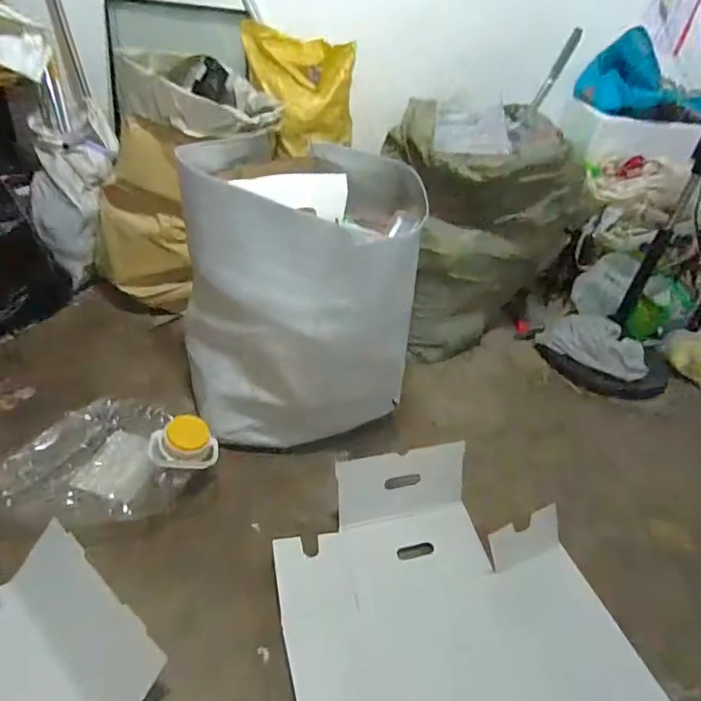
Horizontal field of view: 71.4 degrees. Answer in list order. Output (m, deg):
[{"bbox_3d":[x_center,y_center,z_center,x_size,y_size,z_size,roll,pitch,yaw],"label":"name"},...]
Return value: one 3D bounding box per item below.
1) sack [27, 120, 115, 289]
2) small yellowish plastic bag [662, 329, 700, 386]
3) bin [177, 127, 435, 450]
[{"bbox_3d":[-0.876,-0.488,1.575,0.233,0.513,0.194,3,3,-2],"label":"sack"},{"bbox_3d":[1.097,0.011,1.553,0.179,0.125,0.110,32,44,32],"label":"small yellowish plastic bag"},{"bbox_3d":[-0.117,-0.138,1.126,0.495,0.524,0.490,1,36,-6],"label":"bin"}]

